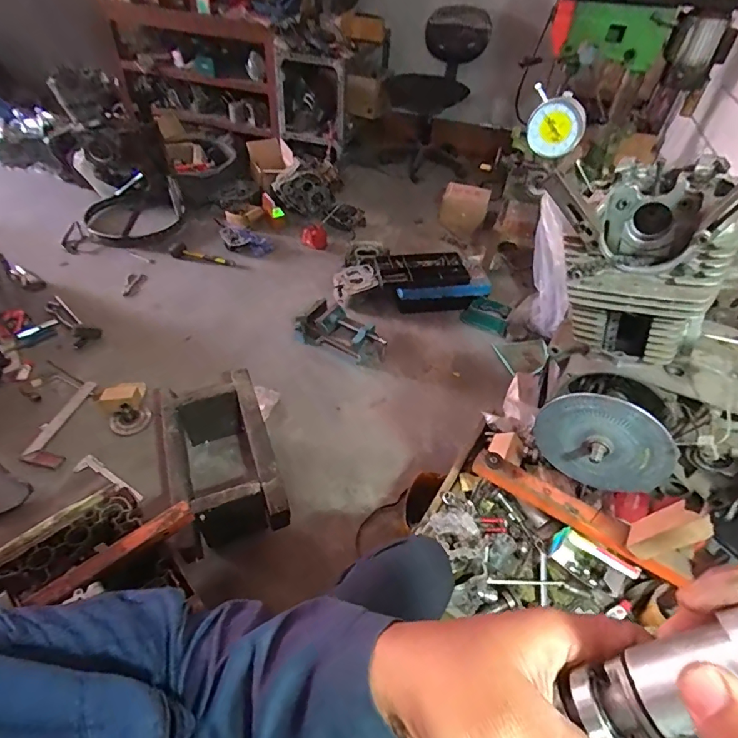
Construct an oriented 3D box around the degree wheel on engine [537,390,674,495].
[{"bbox_3d":[0.275,0.095,0.552,0.148,0.138,0.025,25,50,18],"label":"degree wheel on engine"}]

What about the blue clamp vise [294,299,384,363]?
[{"bbox_3d":[-0.109,-0.122,1.702,0.330,0.118,0.147,26,50,19],"label":"blue clamp vise"}]

